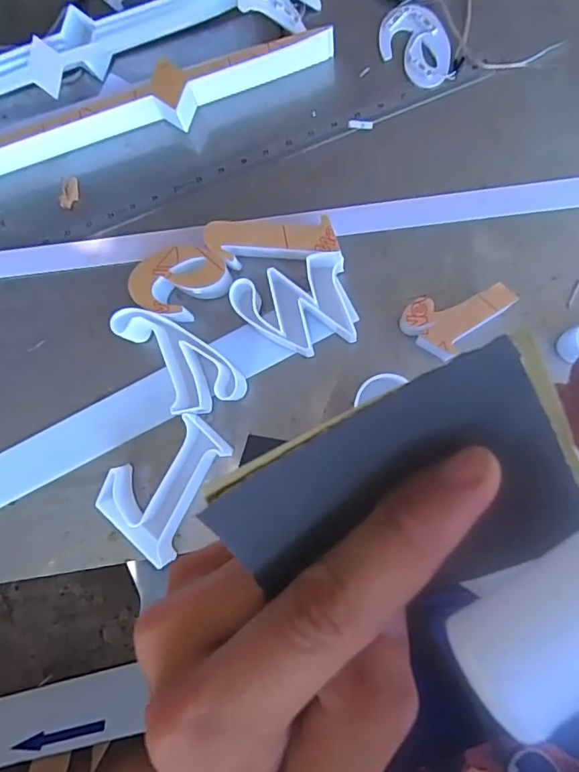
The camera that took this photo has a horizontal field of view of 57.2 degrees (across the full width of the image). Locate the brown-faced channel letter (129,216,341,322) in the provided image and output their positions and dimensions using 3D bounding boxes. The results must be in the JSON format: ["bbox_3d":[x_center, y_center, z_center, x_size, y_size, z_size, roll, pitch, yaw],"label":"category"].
[{"bbox_3d":[-0.056,-0.121,0.527,0.200,0.051,0.069,-23,82,3],"label":"brown-faced channel letter"}]

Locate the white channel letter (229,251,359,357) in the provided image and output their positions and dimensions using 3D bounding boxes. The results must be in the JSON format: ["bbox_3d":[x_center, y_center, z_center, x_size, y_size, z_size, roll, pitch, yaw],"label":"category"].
[{"bbox_3d":[0.008,-0.073,0.514,0.107,0.042,0.082,-18,82,4],"label":"white channel letter"}]

